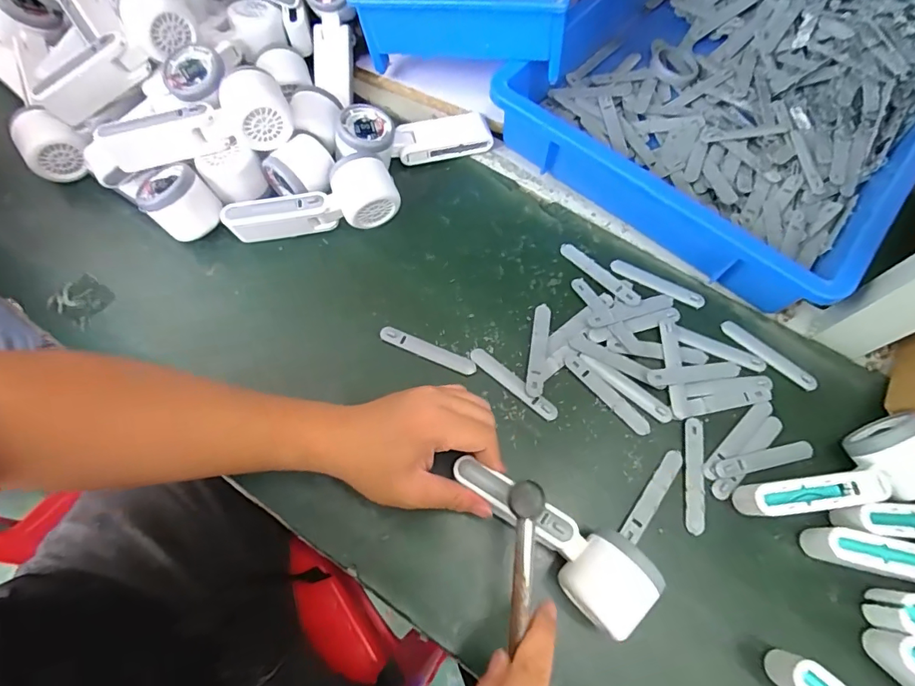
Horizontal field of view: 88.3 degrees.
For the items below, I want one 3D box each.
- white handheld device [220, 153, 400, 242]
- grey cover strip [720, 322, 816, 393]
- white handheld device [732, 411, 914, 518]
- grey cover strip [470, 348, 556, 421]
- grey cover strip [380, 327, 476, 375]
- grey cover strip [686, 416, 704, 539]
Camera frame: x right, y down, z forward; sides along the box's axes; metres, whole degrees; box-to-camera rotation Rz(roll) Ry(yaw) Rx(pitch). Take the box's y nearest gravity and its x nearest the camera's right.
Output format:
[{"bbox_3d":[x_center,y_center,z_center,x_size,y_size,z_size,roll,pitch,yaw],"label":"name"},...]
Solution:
[{"bbox_3d":[-0.145,-0.133,0.479,0.164,0.061,0.051,-20,70,-8],"label":"white handheld device"},{"bbox_3d":[0.292,0.011,0.443,0.092,0.006,0.017,42,74,15],"label":"grey cover strip"},{"bbox_3d":[0.307,0.104,0.382,0.150,0.054,0.060,-11,69,-5],"label":"white handheld device"},{"bbox_3d":[0.052,0.037,0.436,0.095,0.006,0.015,39,73,14],"label":"grey cover strip"},{"bbox_3d":[-0.028,0.006,0.448,0.096,0.004,0.016,22,70,8],"label":"grey cover strip"},{"bbox_3d":[0.204,0.112,0.405,0.015,0.004,0.096,10,68,3],"label":"grey cover strip"}]

